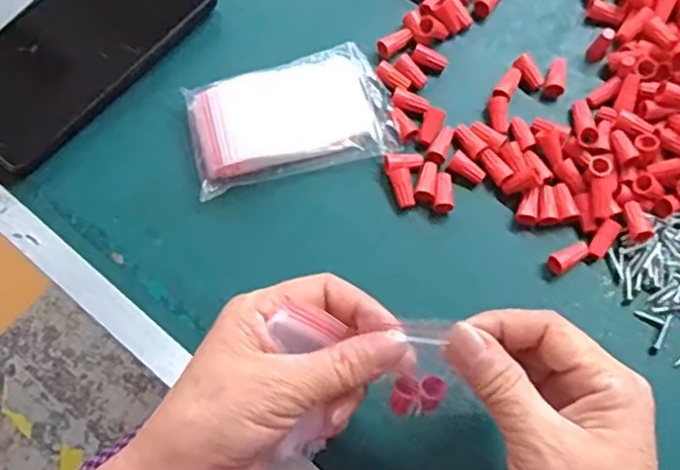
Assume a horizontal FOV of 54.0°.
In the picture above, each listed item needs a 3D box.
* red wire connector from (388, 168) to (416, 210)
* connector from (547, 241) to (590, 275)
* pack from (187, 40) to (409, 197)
[{"bbox_3d":[0.037,-0.027,0.388,0.012,0.011,0.023,-18,74,-6],"label":"red wire connector"},{"bbox_3d":[0.128,0.013,0.374,0.024,0.012,0.012,-27,75,-8],"label":"connector"},{"bbox_3d":[-0.029,-0.069,0.394,0.116,0.020,0.069,-14,73,-5],"label":"pack"}]

